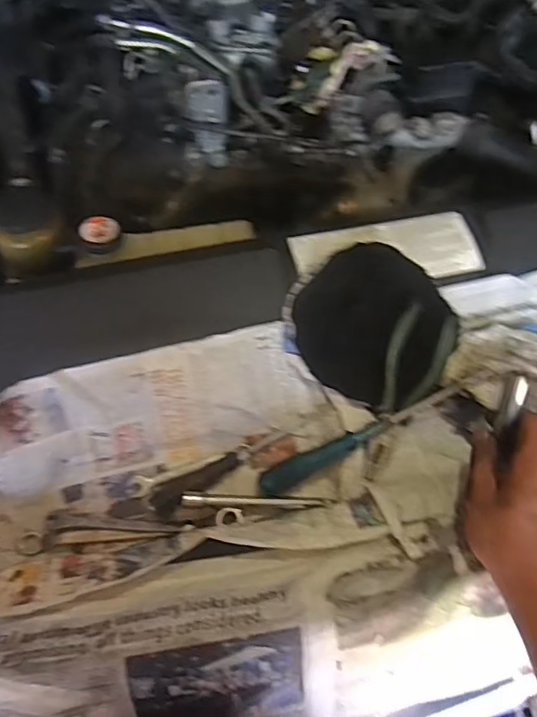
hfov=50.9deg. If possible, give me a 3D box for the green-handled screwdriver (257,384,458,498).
[{"bbox_3d":[0.090,0.080,0.570,0.216,0.022,0.022,-27,65,-2],"label":"green-handled screwdriver"}]

